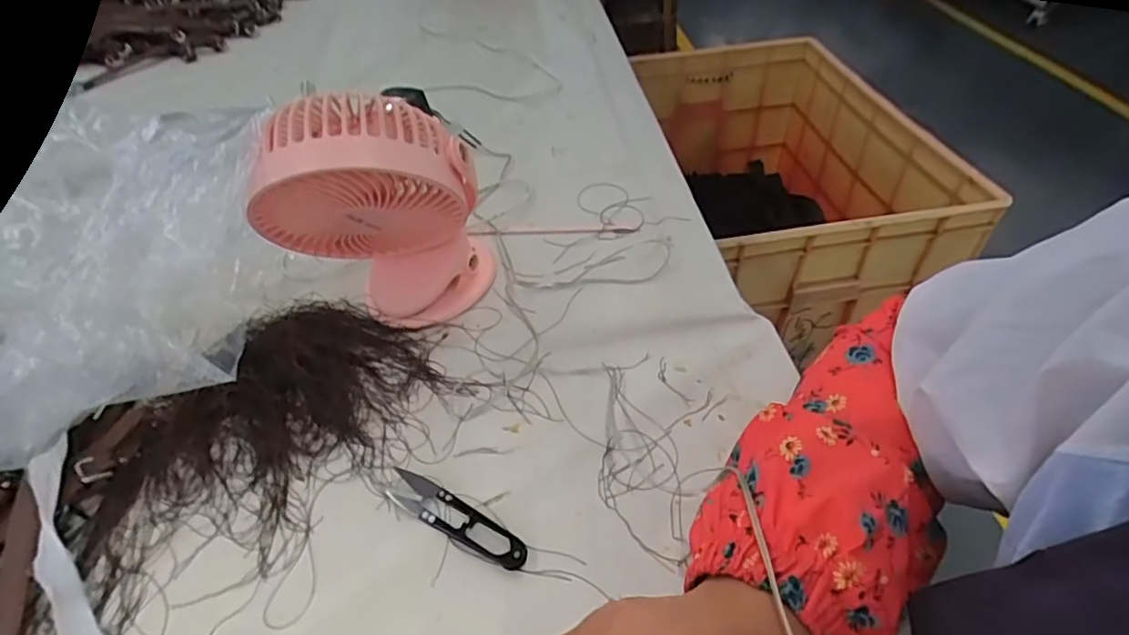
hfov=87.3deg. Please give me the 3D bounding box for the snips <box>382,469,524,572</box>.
[{"bbox_3d":[-0.066,0.123,0.360,0.098,0.008,0.023,23,51,23],"label":"snips"}]

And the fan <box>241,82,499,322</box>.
[{"bbox_3d":[-0.129,-0.073,0.421,0.152,0.177,0.096,-14,47,-11],"label":"fan"}]

